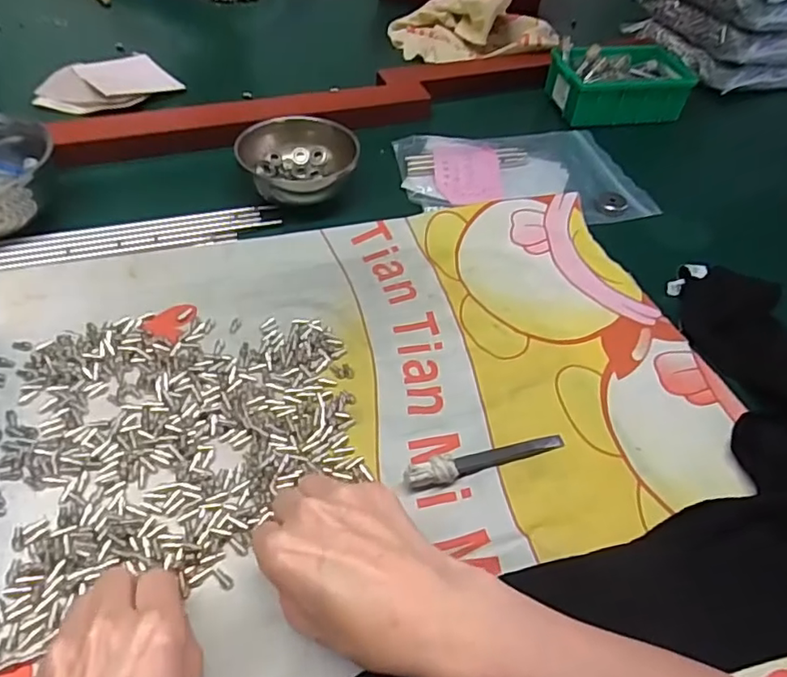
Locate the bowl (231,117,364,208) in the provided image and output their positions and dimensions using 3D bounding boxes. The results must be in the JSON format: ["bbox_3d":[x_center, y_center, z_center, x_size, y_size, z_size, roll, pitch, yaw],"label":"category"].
[{"bbox_3d":[-0.088,-0.159,0.544,0.107,0.049,0.085,-3,48,-7],"label":"bowl"}]

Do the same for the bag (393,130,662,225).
[{"bbox_3d":[0.129,-0.167,0.594,0.234,0.013,0.147,-6,49,-10],"label":"bag"}]

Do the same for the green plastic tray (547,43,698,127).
[{"bbox_3d":[0.266,-0.302,0.702,0.148,0.055,0.099,-3,48,-8],"label":"green plastic tray"}]

